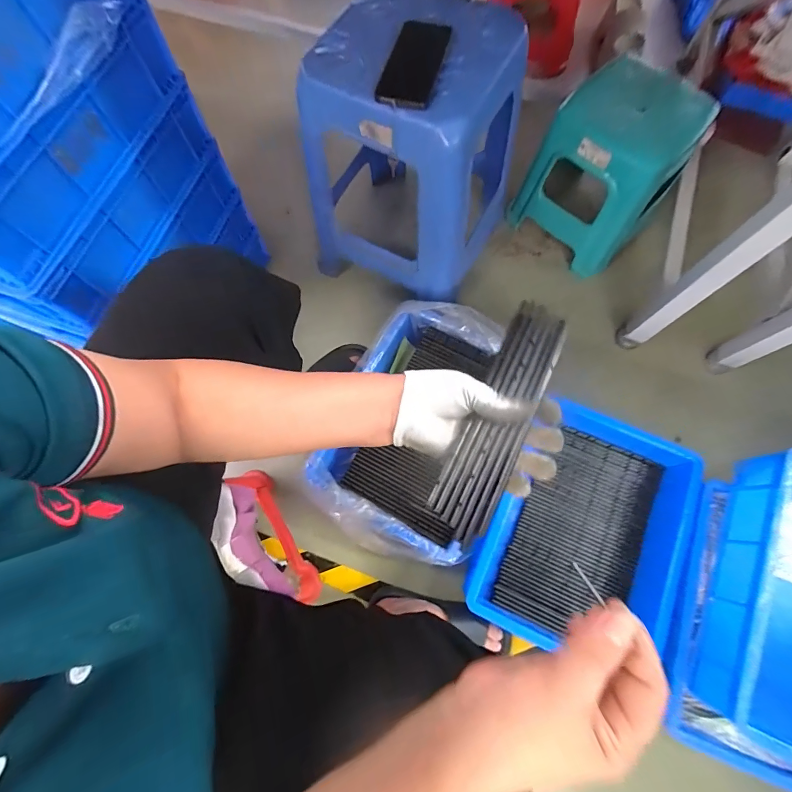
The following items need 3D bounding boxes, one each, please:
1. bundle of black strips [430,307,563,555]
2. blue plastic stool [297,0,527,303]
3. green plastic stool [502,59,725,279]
[{"bbox_3d":[0.095,0.015,0.349,0.053,0.024,0.226,24,79,8],"label":"bundle of black strips"},{"bbox_3d":[0.028,-0.436,0.708,0.315,0.344,0.302,24,75,8],"label":"blue plastic stool"},{"bbox_3d":[0.438,-0.487,0.839,0.267,0.289,0.239,32,77,10],"label":"green plastic stool"}]

